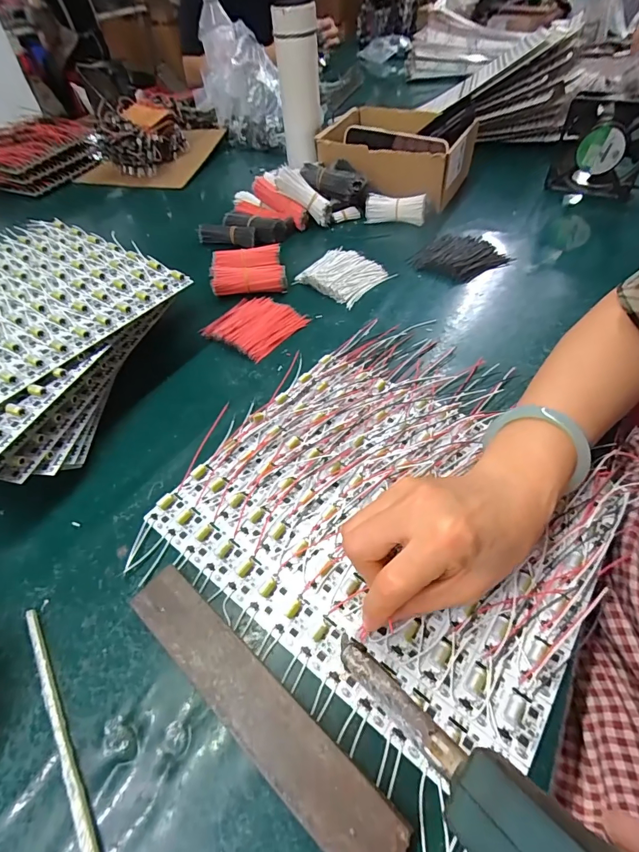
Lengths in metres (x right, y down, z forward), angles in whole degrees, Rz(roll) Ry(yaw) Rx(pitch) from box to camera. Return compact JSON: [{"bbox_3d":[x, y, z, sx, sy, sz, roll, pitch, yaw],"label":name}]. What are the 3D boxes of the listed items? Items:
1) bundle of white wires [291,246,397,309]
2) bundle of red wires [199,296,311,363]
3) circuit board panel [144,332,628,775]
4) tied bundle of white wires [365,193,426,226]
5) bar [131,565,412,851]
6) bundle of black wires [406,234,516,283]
[{"bbox_3d":[0.031,-0.200,0.534,0.097,0.014,0.088,30,59,27],"label":"bundle of white wires"},{"bbox_3d":[-0.078,-0.121,0.476,0.098,0.014,0.086,27,57,25],"label":"bundle of red wires"},{"bbox_3d":[0.060,0.050,0.322,0.285,0.009,0.275,30,59,27],"label":"circuit board panel"},{"bbox_3d":[0.113,-0.323,0.610,0.086,0.038,0.025,15,53,17],"label":"tied bundle of white wires"},{"bbox_3d":[-0.038,0.157,0.234,0.196,0.017,0.034,33,60,28],"label":"bar"},{"bbox_3d":[0.184,-0.226,0.543,0.101,0.013,0.103,-35,55,-22],"label":"bundle of black wires"}]

